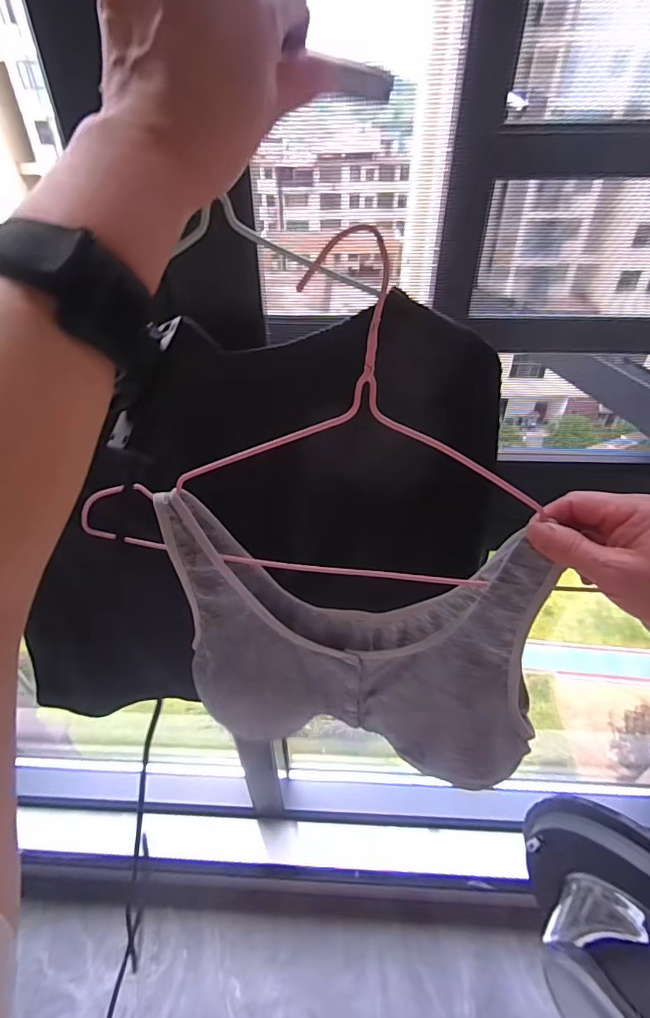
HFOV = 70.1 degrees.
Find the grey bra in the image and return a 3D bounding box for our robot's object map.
[{"bbox_3d":[0.024,0.123,0.384,0.276,0.254,0.064,6,40,9],"label":"grey bra"}]

